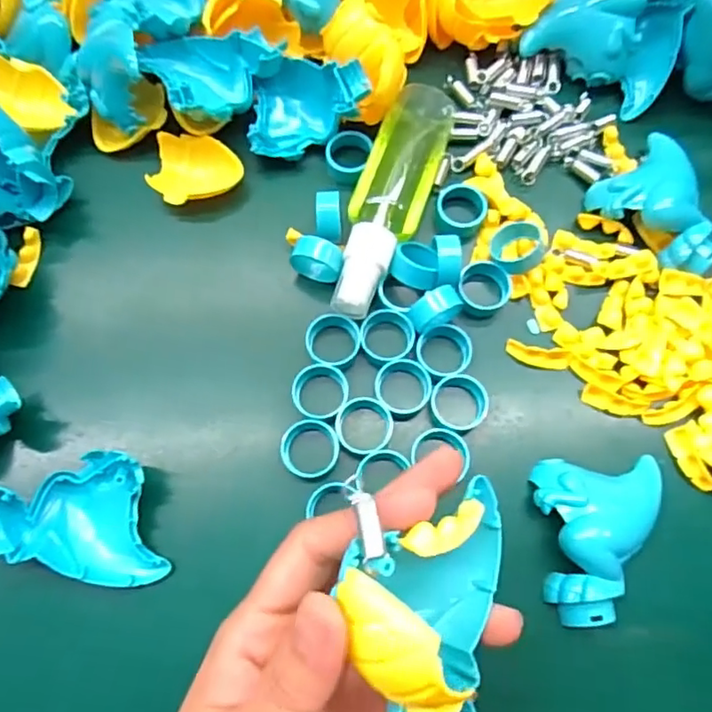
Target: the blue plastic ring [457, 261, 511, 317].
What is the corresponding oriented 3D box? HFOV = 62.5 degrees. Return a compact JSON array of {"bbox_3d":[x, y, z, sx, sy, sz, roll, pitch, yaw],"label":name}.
[{"bbox_3d":[0.062,-0.033,0.284,0.025,0.009,0.027,0,71,1],"label":"blue plastic ring"}]

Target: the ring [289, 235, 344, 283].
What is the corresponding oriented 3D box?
[{"bbox_3d":[-0.018,-0.048,0.284,0.024,0.023,0.015,16,72,6],"label":"ring"}]

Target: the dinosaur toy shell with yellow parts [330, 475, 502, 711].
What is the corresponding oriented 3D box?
[{"bbox_3d":[0.020,0.072,0.169,0.045,0.036,0.073,8,72,4],"label":"dinosaur toy shell with yellow parts"}]

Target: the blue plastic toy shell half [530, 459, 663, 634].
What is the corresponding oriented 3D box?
[{"bbox_3d":[0.107,0.078,0.250,0.057,0.023,0.067,-2,71,0],"label":"blue plastic toy shell half"}]

